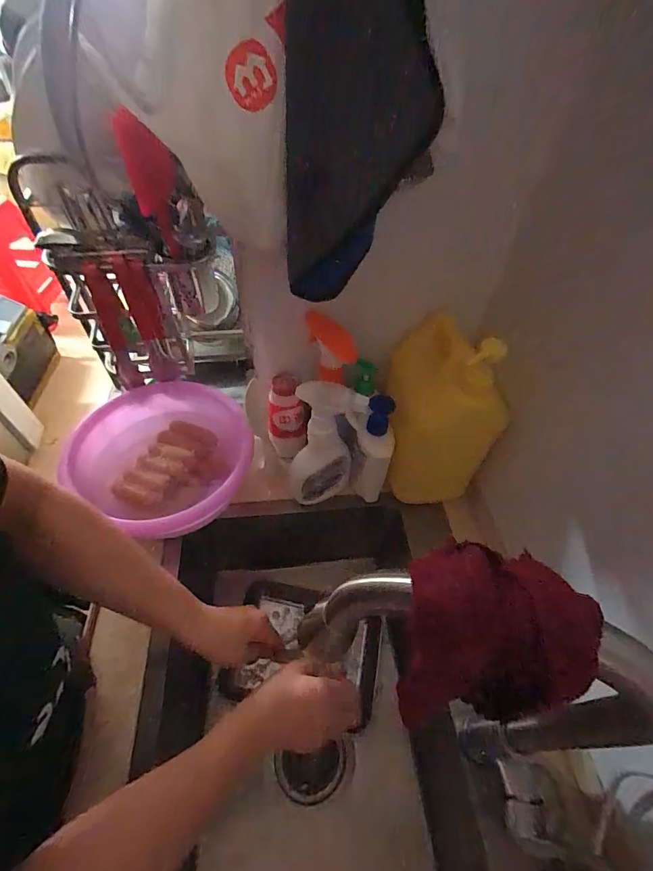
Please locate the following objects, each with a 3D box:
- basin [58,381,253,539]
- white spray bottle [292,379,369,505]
[{"bbox_3d":[-0.247,0.033,0.622,0.272,0.090,0.245,22,54,14],"label":"basin"},{"bbox_3d":[-0.004,0.023,0.579,0.094,0.238,0.049,-1,52,-4],"label":"white spray bottle"}]

